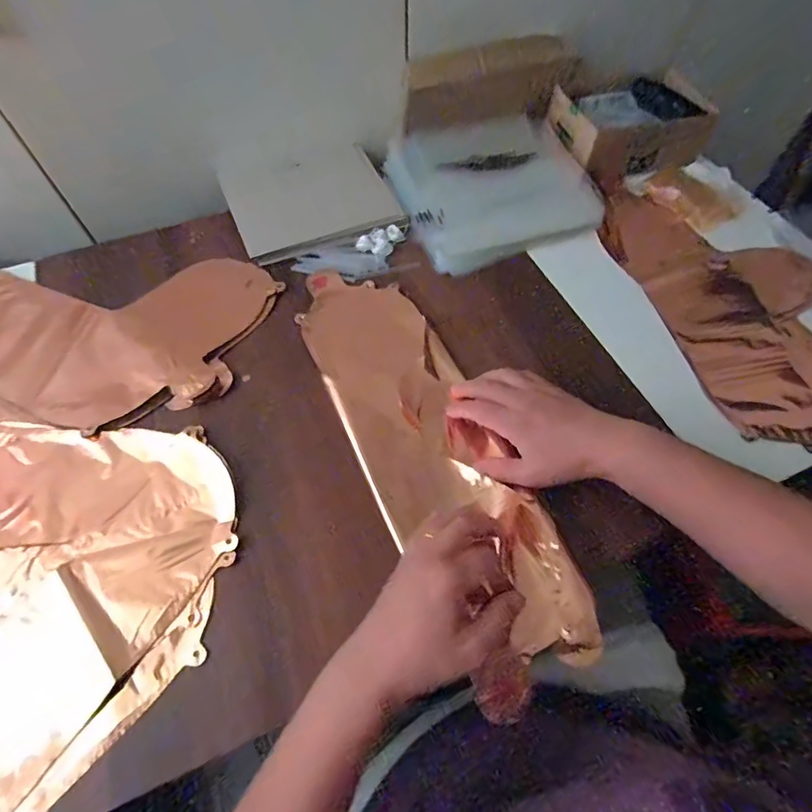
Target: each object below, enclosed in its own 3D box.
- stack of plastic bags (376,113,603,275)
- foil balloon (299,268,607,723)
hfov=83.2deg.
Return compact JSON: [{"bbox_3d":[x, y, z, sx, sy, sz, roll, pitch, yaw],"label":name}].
[{"bbox_3d":[0.110,-0.289,0.593,0.236,0.039,0.216,-21,75,-9],"label":"stack of plastic bags"},{"bbox_3d":[0.015,0.023,0.432,0.131,0.023,0.438,-24,62,-14],"label":"foil balloon"}]

